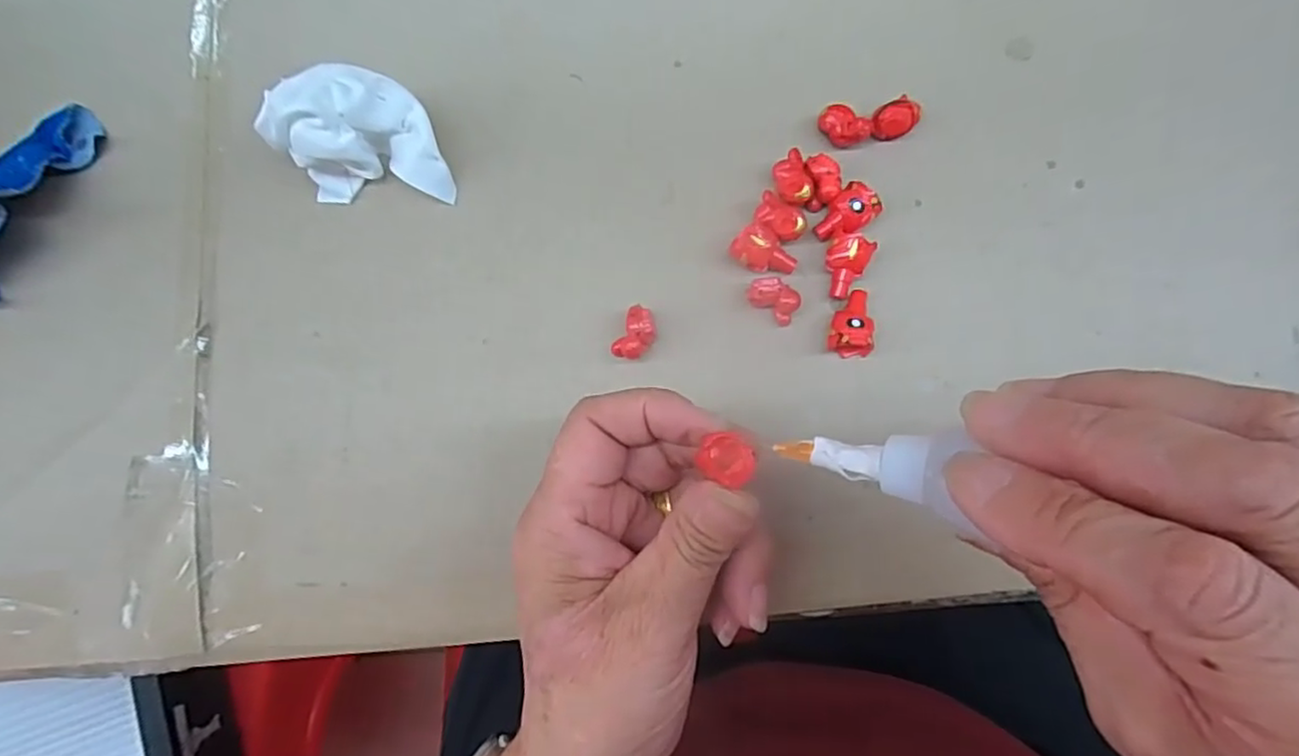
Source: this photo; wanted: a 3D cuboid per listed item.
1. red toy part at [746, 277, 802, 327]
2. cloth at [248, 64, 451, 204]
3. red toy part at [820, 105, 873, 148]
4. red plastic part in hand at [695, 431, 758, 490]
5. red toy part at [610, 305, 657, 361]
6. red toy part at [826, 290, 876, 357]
[{"bbox_3d":[0.048,-0.031,0.259,0.020,0.012,0.012,30,84,7],"label":"red toy part"},{"bbox_3d":[-0.115,-0.096,0.261,0.068,0.037,0.043,-1,81,2],"label":"cloth"},{"bbox_3d":[0.078,-0.101,0.269,0.020,0.012,0.014,42,85,8],"label":"red toy part"},{"bbox_3d":[0.024,0.024,0.196,0.017,0.007,0.014,15,82,5],"label":"red plastic part in hand"},{"bbox_3d":[-0.005,-0.016,0.258,0.013,0.012,0.021,26,83,6],"label":"red toy part"},{"bbox_3d":[0.077,-0.022,0.255,0.016,0.011,0.026,2,81,3],"label":"red toy part"}]

